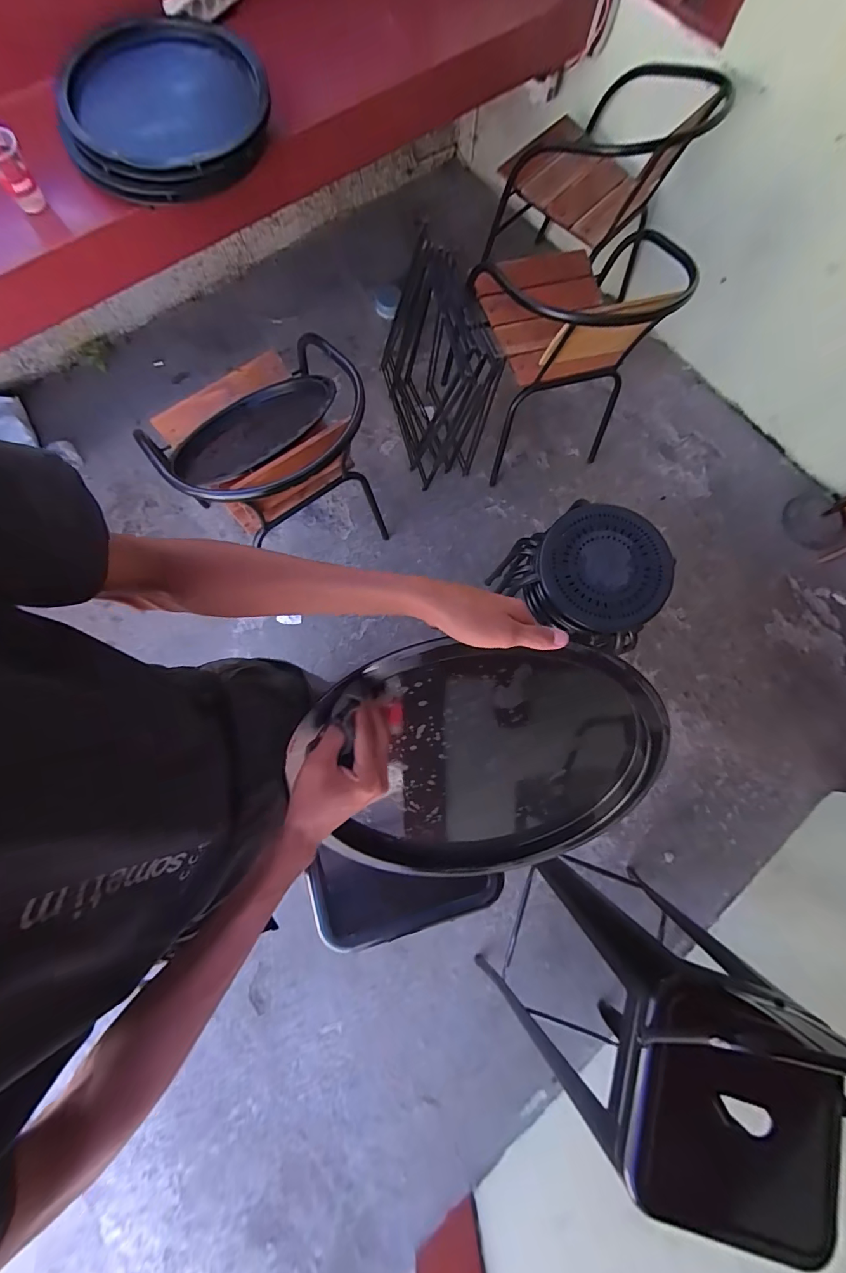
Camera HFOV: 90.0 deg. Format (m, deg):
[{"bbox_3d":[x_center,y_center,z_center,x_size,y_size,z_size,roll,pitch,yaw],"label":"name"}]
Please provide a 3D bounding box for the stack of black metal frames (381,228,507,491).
[{"bbox_3d":[0.045,-0.964,1.512,0.341,0.495,0.600,-5,76,-2],"label":"stack of black metal frames"}]

